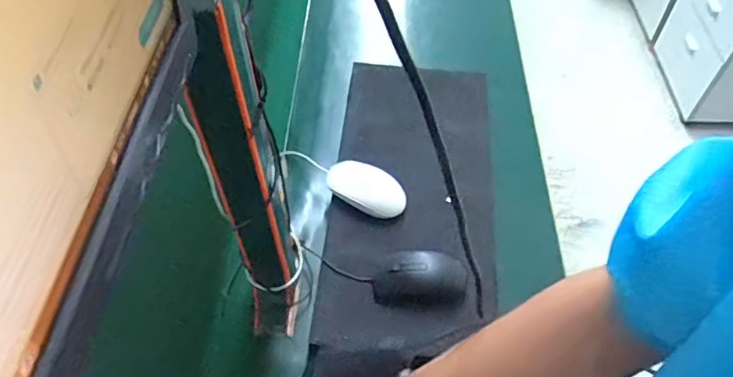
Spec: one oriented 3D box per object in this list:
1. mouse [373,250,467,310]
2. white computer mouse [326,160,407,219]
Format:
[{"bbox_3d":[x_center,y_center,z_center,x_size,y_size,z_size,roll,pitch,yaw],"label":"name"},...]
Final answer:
[{"bbox_3d":[0.064,0.108,0.658,0.105,0.030,0.069,6,53,4],"label":"mouse"},{"bbox_3d":[0.002,0.003,0.737,0.106,0.052,0.056,23,56,16],"label":"white computer mouse"}]

